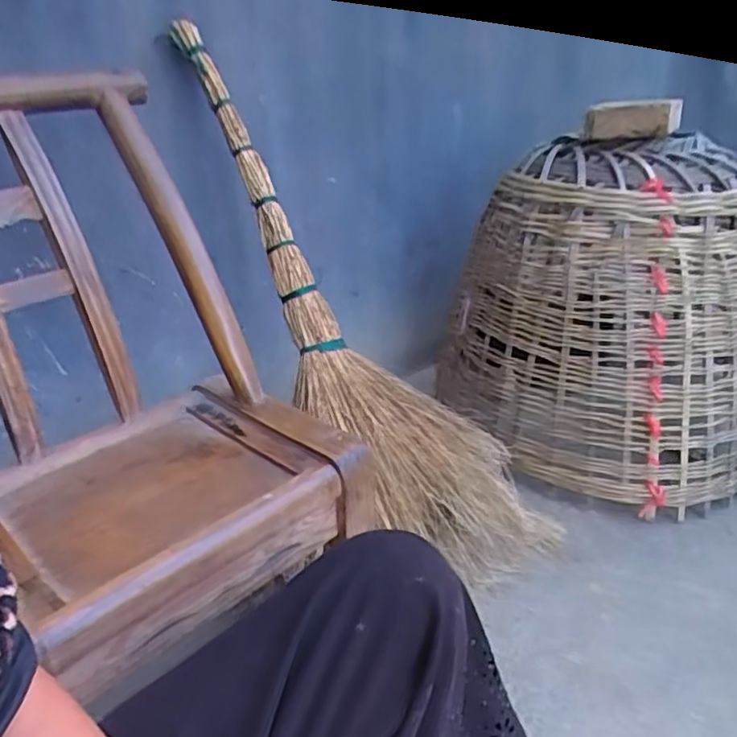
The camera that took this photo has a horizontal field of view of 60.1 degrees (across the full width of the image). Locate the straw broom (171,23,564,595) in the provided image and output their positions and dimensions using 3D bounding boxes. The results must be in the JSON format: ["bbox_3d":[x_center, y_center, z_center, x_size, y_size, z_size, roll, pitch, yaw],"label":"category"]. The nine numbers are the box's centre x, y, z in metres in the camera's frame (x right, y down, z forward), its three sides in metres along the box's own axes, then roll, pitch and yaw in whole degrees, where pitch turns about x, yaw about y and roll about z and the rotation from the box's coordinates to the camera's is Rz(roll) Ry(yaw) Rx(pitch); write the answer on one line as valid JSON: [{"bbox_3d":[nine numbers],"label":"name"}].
[{"bbox_3d":[-0.050,-0.074,0.943,0.099,0.953,0.219,-32,3,45],"label":"straw broom"}]

